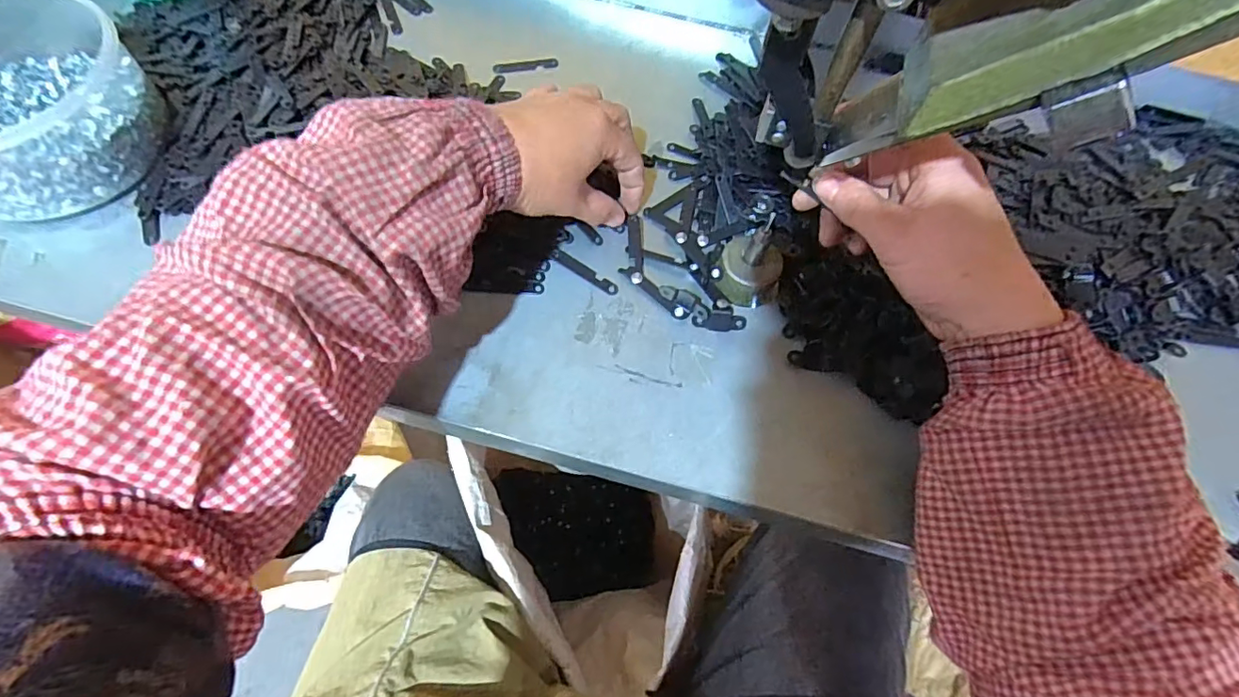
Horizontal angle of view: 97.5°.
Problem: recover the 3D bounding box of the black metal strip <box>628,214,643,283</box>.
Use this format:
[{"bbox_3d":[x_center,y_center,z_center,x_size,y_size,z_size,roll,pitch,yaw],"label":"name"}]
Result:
[{"bbox_3d":[0.011,-0.068,0.372,0.010,0.006,0.053,-1,68,-3],"label":"black metal strip"}]

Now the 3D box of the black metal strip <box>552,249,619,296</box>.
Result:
[{"bbox_3d":[-0.023,-0.052,0.363,0.052,0.004,0.010,33,69,12],"label":"black metal strip"}]

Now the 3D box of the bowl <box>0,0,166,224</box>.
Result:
[{"bbox_3d":[-0.415,-0.172,0.363,0.190,0.063,0.146,35,69,12],"label":"bowl"}]

